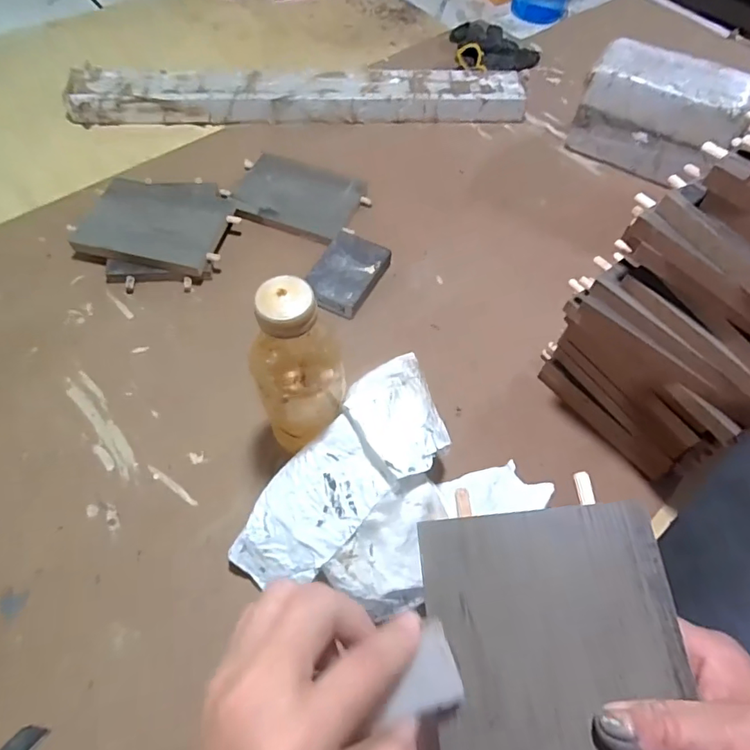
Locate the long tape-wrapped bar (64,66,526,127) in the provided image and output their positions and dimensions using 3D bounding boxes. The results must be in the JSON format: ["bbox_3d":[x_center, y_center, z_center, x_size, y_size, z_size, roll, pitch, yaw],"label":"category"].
[{"bbox_3d":[-0.102,-0.418,0.765,0.670,0.048,0.096,-4,61,-6],"label":"long tape-wrapped bar"}]

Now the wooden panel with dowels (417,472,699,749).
[{"bbox_3d":[0.085,0.140,0.236,0.112,0.009,0.161,-8,67,7],"label":"wooden panel with dowels"}]

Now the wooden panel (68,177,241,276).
[{"bbox_3d":[-0.258,-0.182,0.603,0.161,0.012,0.123,14,57,1],"label":"wooden panel"}]

